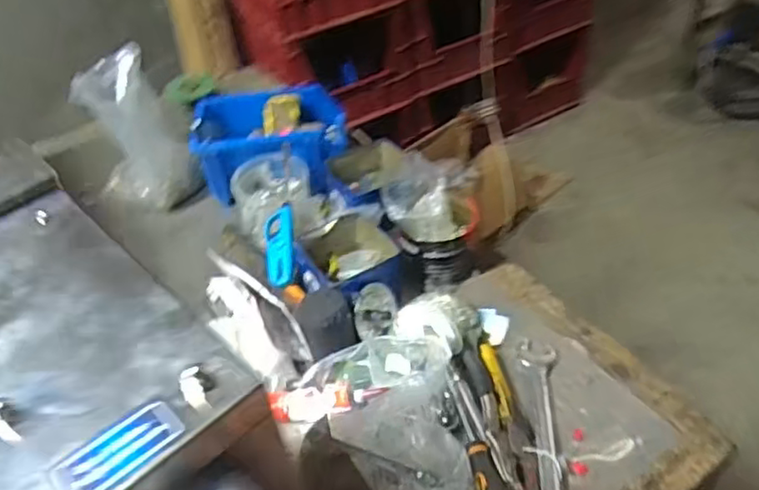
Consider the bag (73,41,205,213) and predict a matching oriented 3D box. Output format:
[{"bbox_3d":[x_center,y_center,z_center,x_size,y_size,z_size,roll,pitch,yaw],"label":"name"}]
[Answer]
[{"bbox_3d":[-0.412,-0.195,1.107,0.164,0.237,0.166,-20,45,-14],"label":"bag"}]

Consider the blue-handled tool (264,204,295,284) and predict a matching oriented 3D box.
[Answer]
[{"bbox_3d":[-0.142,-0.003,0.935,0.042,0.017,0.132,-6,56,1],"label":"blue-handled tool"}]

